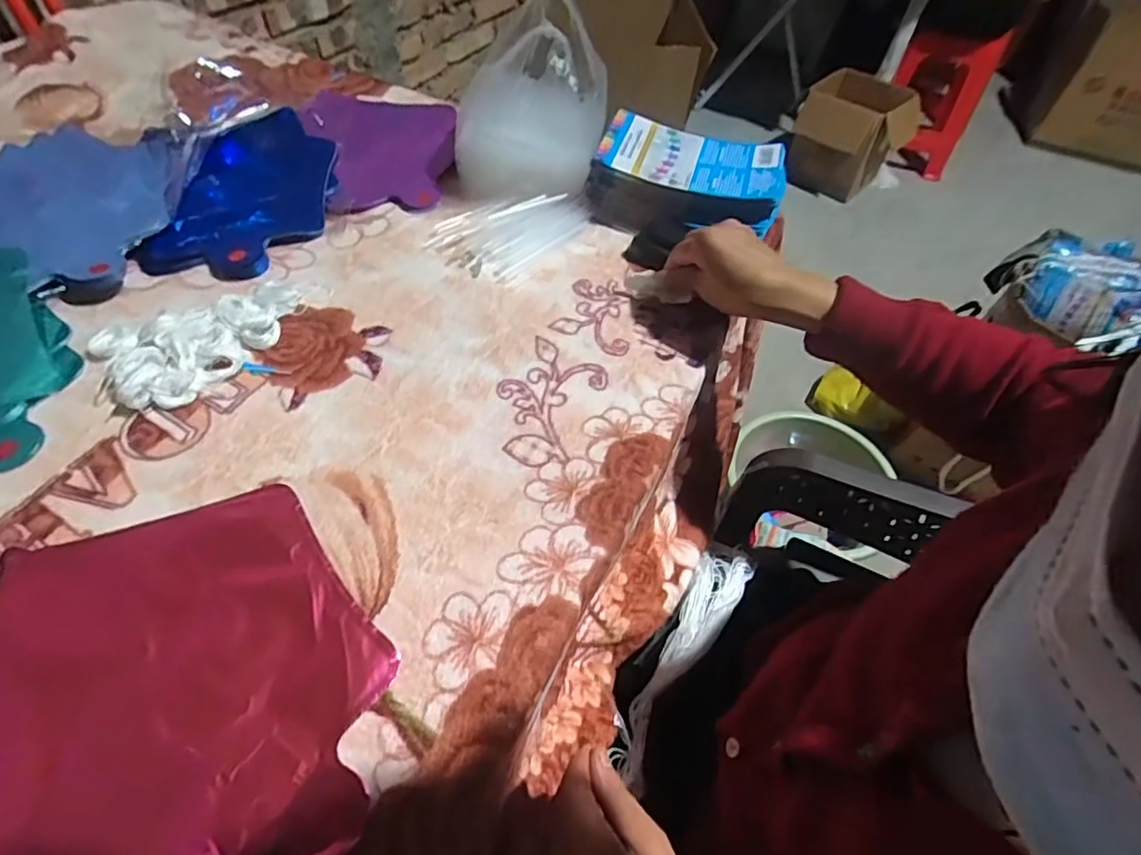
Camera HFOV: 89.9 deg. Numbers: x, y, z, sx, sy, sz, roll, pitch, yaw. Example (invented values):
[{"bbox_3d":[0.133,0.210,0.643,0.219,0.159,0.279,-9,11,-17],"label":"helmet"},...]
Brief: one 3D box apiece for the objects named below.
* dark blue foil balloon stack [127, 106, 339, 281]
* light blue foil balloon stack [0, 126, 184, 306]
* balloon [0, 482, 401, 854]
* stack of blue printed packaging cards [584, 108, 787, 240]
[{"bbox_3d":[-0.330,-0.250,0.594,0.154,0.024,0.255,-1,53,-5],"label":"dark blue foil balloon stack"},{"bbox_3d":[-0.502,-0.225,0.558,0.270,0.026,0.235,14,53,7],"label":"light blue foil balloon stack"},{"bbox_3d":[-0.222,0.137,0.319,0.228,0.010,0.223,1,53,-3],"label":"balloon"},{"bbox_3d":[0.124,-0.259,0.610,0.198,0.065,0.130,13,53,6],"label":"stack of blue printed packaging cards"}]

